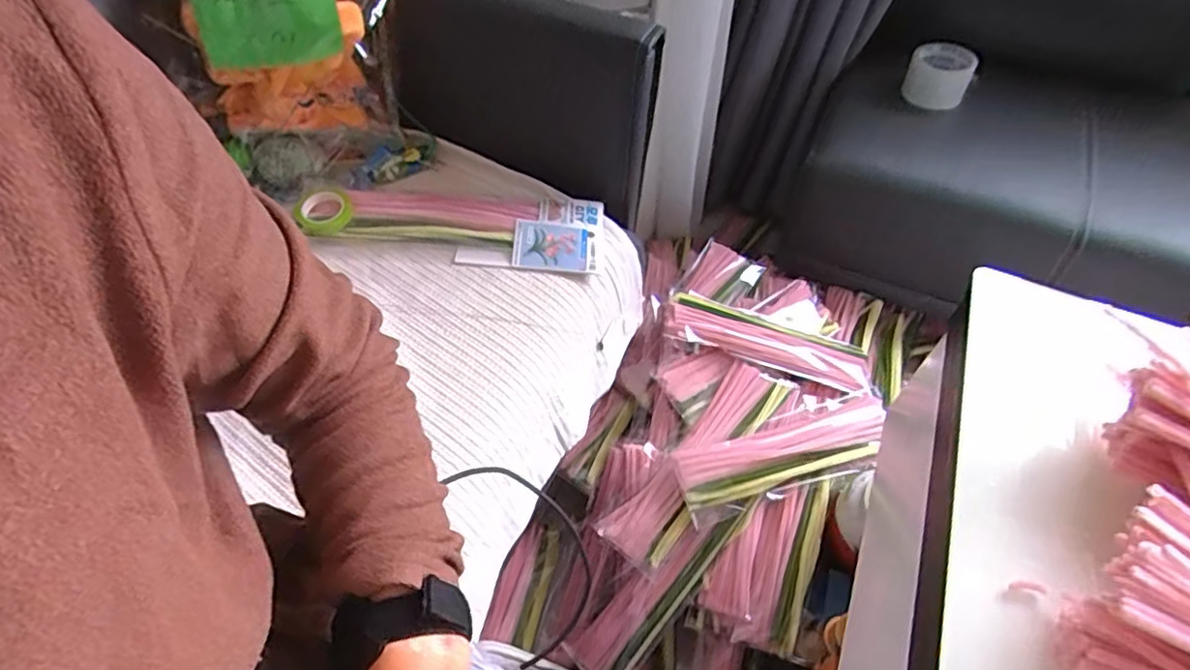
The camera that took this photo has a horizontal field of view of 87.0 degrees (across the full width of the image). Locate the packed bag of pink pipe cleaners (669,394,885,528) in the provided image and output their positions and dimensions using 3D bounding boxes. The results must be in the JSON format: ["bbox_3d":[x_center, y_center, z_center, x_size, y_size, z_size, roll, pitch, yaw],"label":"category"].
[{"bbox_3d":[0.248,0.150,0.802,0.300,0.031,0.092,-16,54,-15],"label":"packed bag of pink pipe cleaners"}]

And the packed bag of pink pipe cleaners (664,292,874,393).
[{"bbox_3d":[0.248,0.005,0.894,0.306,0.018,0.108,20,43,-6],"label":"packed bag of pink pipe cleaners"}]

